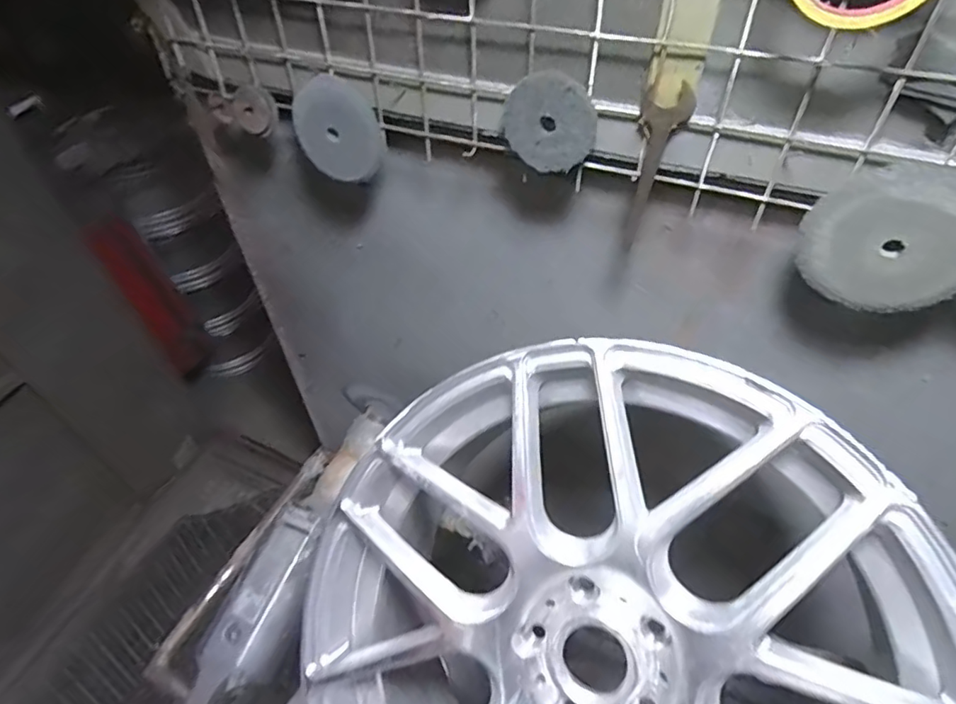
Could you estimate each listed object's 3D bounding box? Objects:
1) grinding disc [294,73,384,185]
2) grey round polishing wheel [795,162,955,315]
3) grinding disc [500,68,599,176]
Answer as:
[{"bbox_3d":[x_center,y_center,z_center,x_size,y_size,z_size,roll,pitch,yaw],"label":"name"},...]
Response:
[{"bbox_3d":[-0.152,-0.239,0.598,0.100,0.104,0.014,7,34,17],"label":"grinding disc"},{"bbox_3d":[0.329,-0.084,0.439,0.126,0.121,0.013,17,47,18],"label":"grey round polishing wheel"},{"bbox_3d":[0.063,-0.203,0.493,0.082,0.083,0.012,16,46,16],"label":"grinding disc"}]

